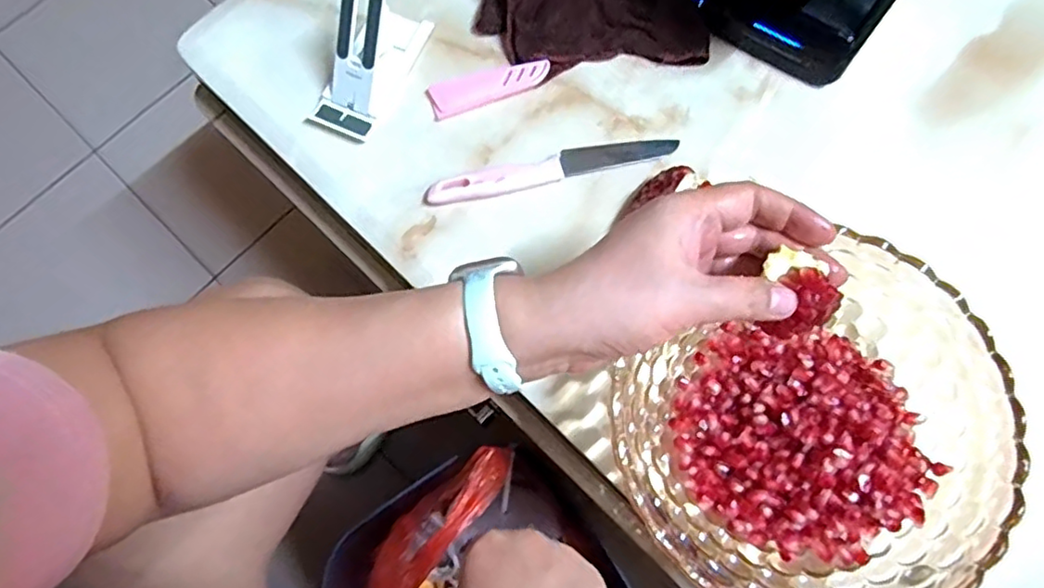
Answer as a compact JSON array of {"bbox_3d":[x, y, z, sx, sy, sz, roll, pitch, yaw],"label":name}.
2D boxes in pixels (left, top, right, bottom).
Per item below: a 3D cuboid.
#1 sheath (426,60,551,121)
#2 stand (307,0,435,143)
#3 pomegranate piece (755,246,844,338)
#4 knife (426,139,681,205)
[{"bbox_3d":[-0.027,-0.168,0.496,0.096,0.011,0.028,-19,73,-6],"label":"sheath"},{"bbox_3d":[-0.117,-0.186,0.470,0.051,0.074,0.115,29,75,9],"label":"stand"},{"bbox_3d":[0.136,0.000,0.315,0.030,0.035,0.038,-33,75,-9],"label":"pomegranate piece"},{"bbox_3d":[0.024,-0.097,0.475,0.192,0.010,0.025,-15,73,-4],"label":"knife"}]

